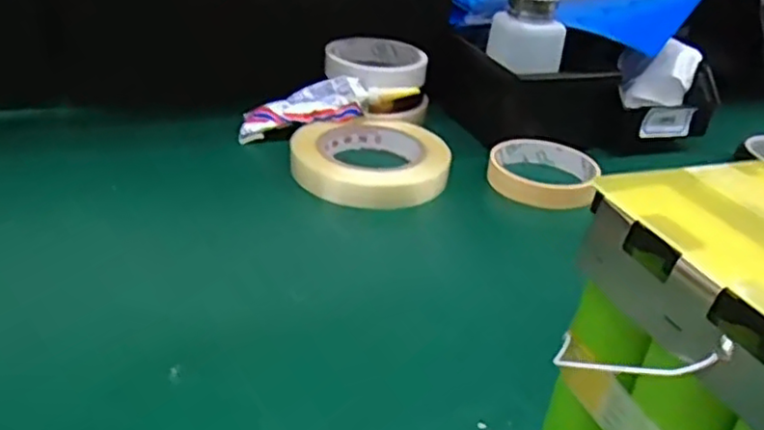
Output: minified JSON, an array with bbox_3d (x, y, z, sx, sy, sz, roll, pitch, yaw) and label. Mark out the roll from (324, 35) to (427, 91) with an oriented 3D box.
[{"bbox_3d":[-0.006,-0.135,0.596,0.087,0.024,0.103,5,31,-3],"label":"roll"}]

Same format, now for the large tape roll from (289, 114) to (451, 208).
[{"bbox_3d":[-0.009,-0.045,0.520,0.118,0.026,0.101,6,31,-2],"label":"large tape roll"}]

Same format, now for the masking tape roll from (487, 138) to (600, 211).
[{"bbox_3d":[0.129,-0.034,0.530,0.084,0.021,0.080,5,31,-3],"label":"masking tape roll"}]

